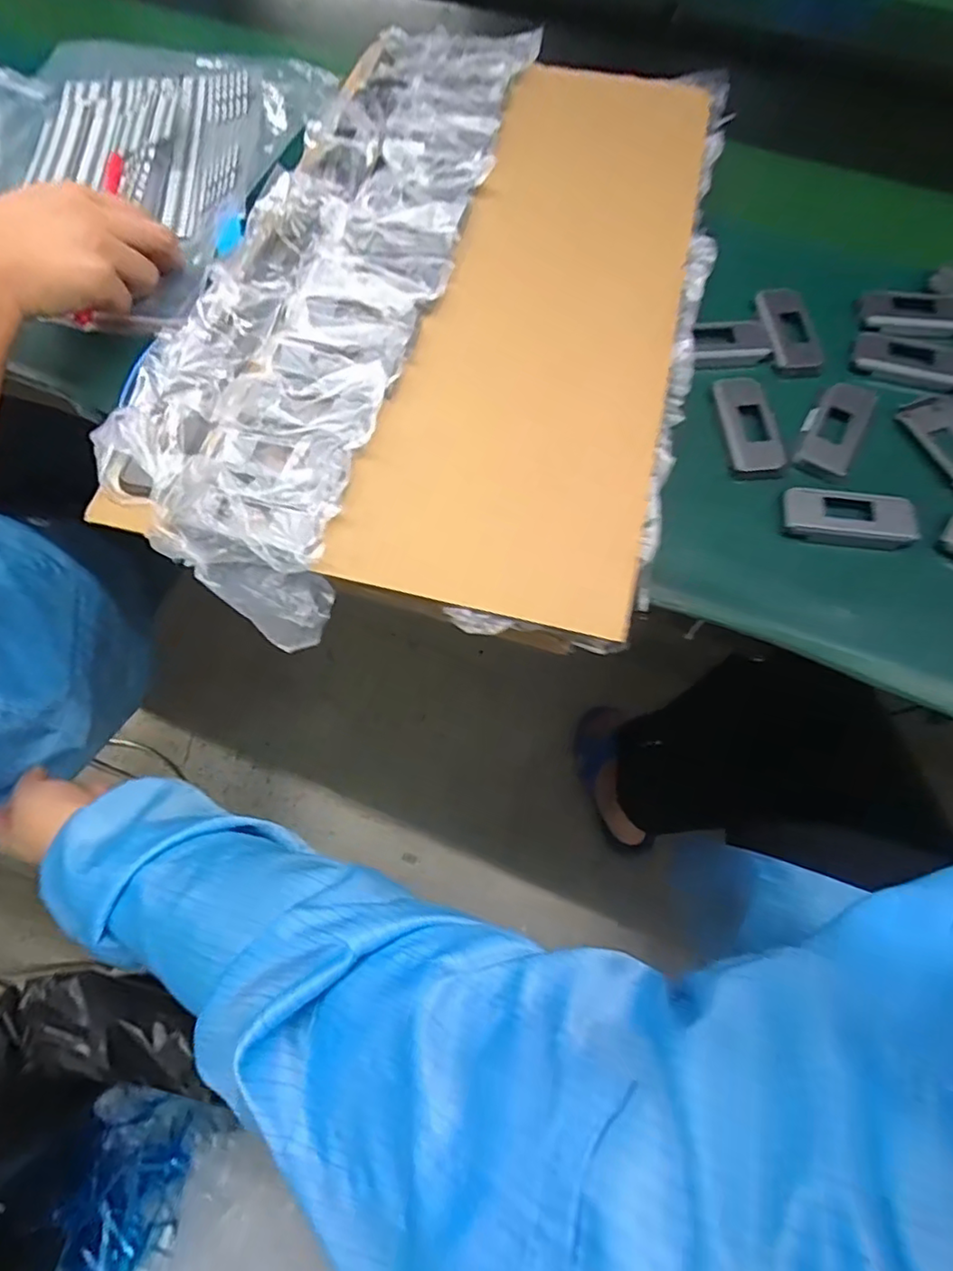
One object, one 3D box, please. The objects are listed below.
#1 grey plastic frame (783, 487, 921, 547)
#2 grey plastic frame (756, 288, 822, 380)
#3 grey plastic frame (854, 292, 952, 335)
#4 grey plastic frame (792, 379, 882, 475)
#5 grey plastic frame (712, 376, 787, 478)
[{"bbox_3d":[0.225,-0.072,0.364,0.074,0.012,0.033,9,63,3],"label":"grey plastic frame"},{"bbox_3d":[0.220,-0.215,0.425,0.036,0.015,0.077,-5,63,-4],"label":"grey plastic frame"},{"bbox_3d":[0.311,-0.229,0.427,0.080,0.007,0.037,0,63,-1],"label":"grey plastic frame"},{"bbox_3d":[0.235,-0.137,0.393,0.035,0.008,0.085,29,66,13],"label":"grey plastic frame"},{"bbox_3d":[0.177,-0.137,0.393,0.031,0.013,0.079,-3,63,-3],"label":"grey plastic frame"}]

